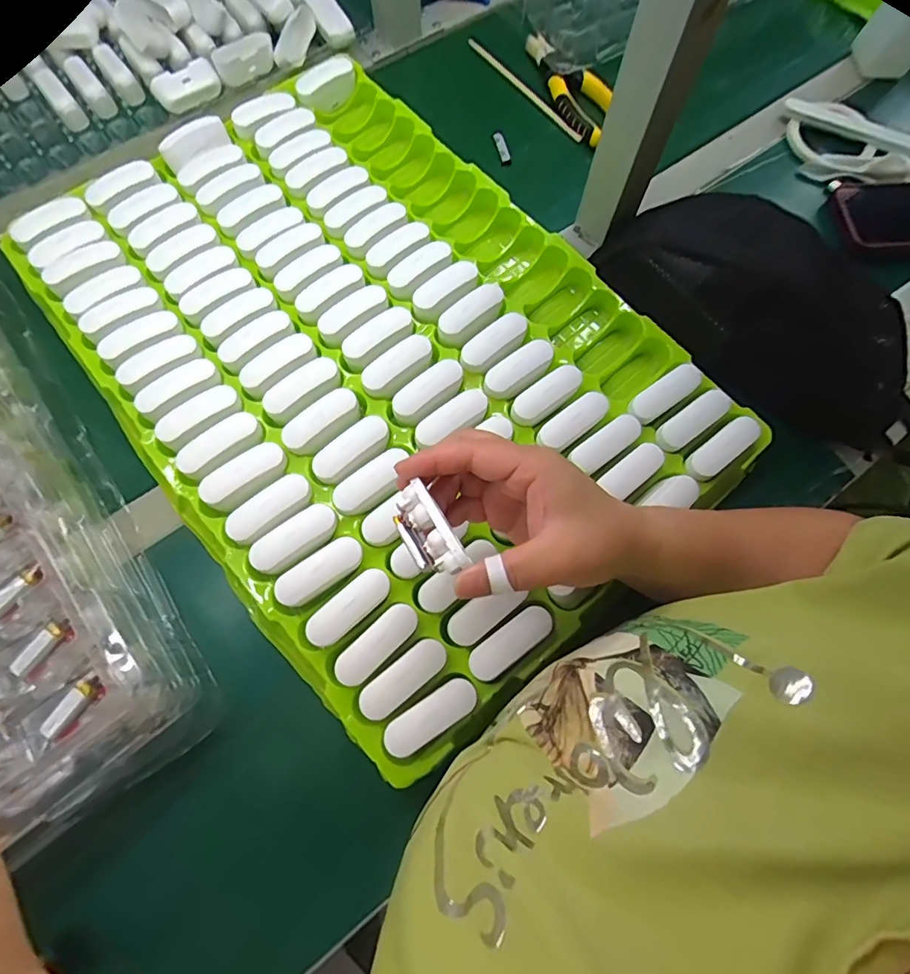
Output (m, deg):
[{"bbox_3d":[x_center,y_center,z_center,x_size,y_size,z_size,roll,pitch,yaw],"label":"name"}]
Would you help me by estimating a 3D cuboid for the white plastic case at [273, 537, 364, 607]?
[{"bbox_3d":[-0.095,0.059,0.352,0.063,0.012,0.024,-36,77,-13],"label":"white plastic case"}]

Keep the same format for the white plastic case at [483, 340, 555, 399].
[{"bbox_3d":[0.053,-0.098,0.421,0.066,0.025,0.027,-37,77,-14],"label":"white plastic case"}]

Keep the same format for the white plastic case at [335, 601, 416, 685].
[{"bbox_3d":[-0.053,0.107,0.344,0.024,0.016,0.063,43,75,11],"label":"white plastic case"}]

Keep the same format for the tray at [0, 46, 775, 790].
[{"bbox_3d":[-0.075,-0.119,0.426,0.387,0.044,0.545,-39,77,-14],"label":"tray"}]

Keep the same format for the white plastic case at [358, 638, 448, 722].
[{"bbox_3d":[-0.034,0.129,0.339,0.064,0.013,0.024,-38,77,-14],"label":"white plastic case"}]

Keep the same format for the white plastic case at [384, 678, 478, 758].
[{"bbox_3d":[-0.015,0.152,0.332,0.064,0.014,0.023,-30,75,-12],"label":"white plastic case"}]

